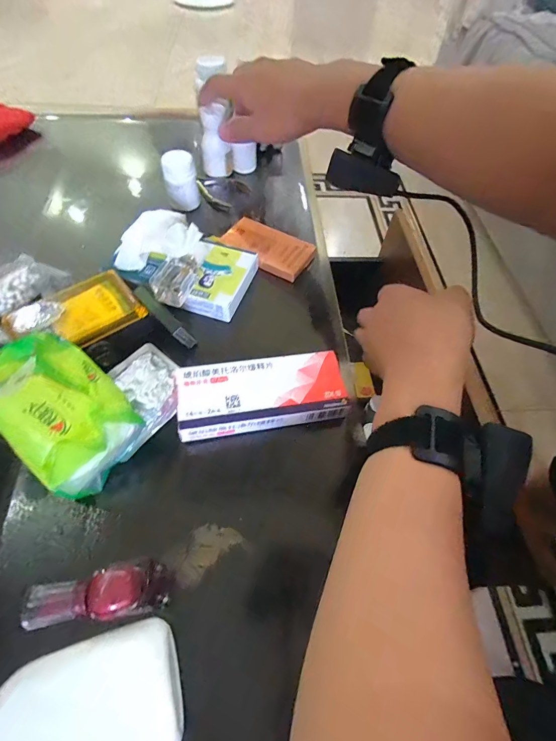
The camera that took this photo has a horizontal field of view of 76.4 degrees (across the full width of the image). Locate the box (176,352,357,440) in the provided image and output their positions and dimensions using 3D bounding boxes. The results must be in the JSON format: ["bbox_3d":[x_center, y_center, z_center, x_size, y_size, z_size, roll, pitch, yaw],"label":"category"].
[{"bbox_3d":[-0.012,0.018,0.291,0.135,0.016,0.062,-9,58,-9],"label":"box"}]

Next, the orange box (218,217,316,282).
[{"bbox_3d":[-0.011,-0.141,0.403,0.100,0.014,0.057,25,59,12],"label":"orange box"}]

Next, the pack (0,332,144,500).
[{"bbox_3d":[-0.156,0.030,0.258,0.109,0.054,0.075,39,63,20],"label":"pack"}]

